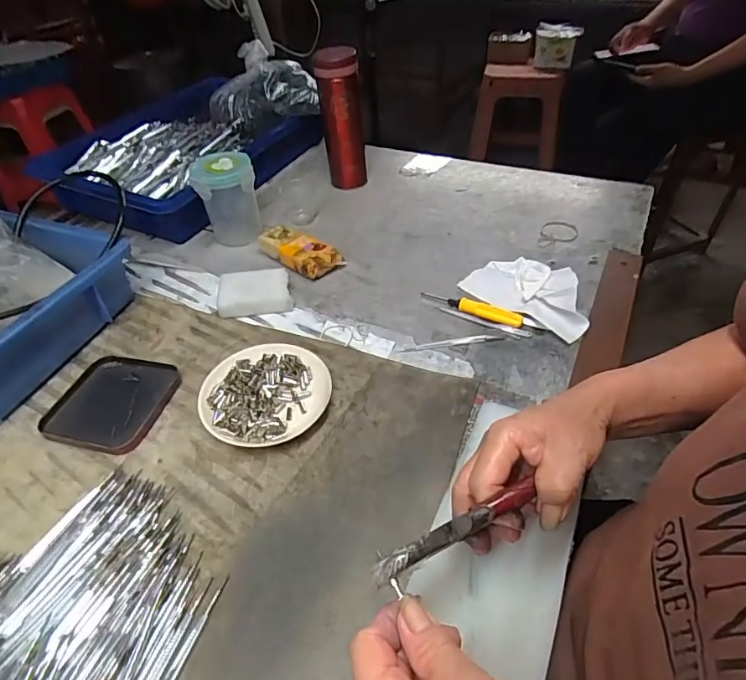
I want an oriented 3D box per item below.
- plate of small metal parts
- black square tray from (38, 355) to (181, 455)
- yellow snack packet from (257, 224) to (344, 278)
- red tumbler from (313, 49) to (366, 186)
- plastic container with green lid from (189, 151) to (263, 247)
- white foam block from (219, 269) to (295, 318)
[{"bbox_3d":[-0.100,0.052,0.455,0.118,0.022,0.114,-3,44,3],"label":"plate of small metal parts"},{"bbox_3d":[-0.256,0.059,0.467,0.109,0.010,0.104,4,45,10],"label":"black square tray"},{"bbox_3d":[-0.096,-0.113,0.619,0.113,0.033,0.049,24,51,27],"label":"yellow snack packet"},{"bbox_3d":[-0.046,-0.328,0.716,0.060,0.194,0.068,-5,44,1],"label":"red tumbler"},{"bbox_3d":[-0.191,-0.187,0.648,0.077,0.110,0.064,-12,44,-7],"label":"plastic container with green lid"},{"bbox_3d":[-0.139,-0.057,0.569,0.083,0.027,0.055,-6,44,-1],"label":"white foam block"}]

